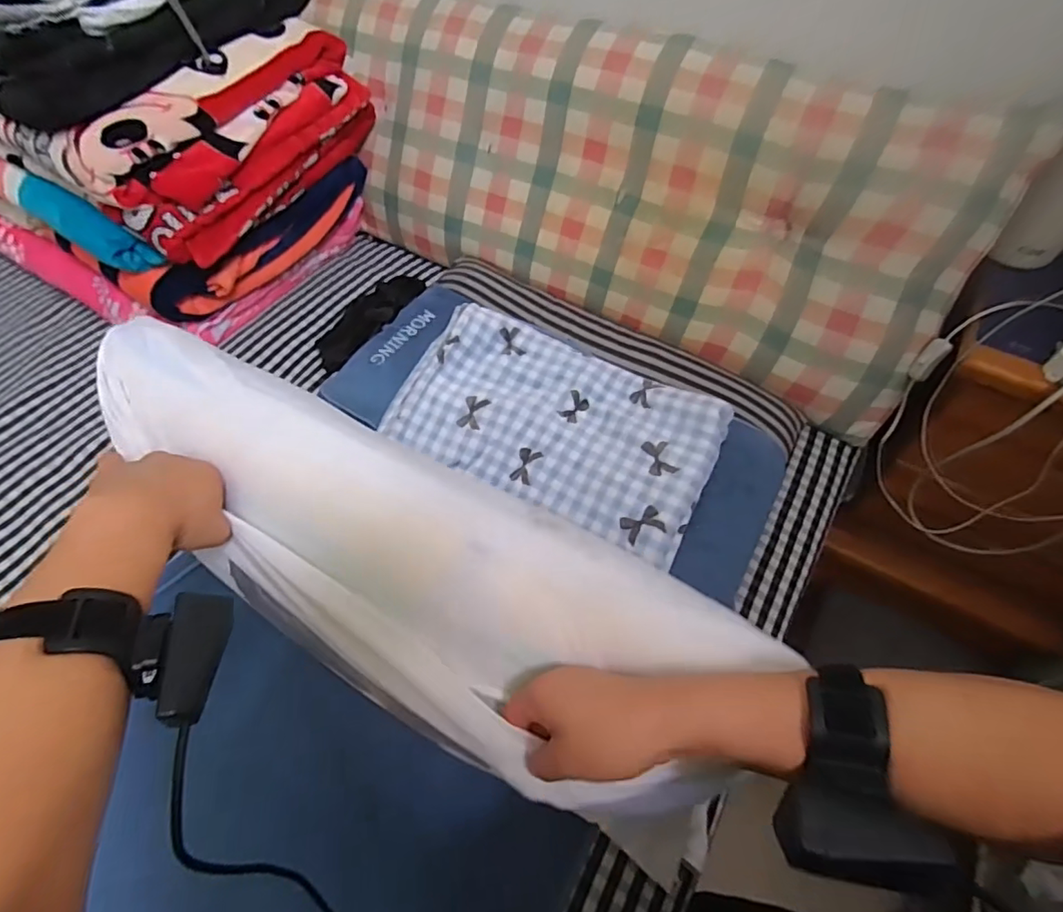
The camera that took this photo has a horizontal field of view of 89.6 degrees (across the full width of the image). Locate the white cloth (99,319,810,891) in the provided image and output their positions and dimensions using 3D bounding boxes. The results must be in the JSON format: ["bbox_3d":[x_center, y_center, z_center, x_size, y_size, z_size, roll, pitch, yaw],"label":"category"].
[{"bbox_3d":[-0.124,0.074,0.423,0.571,0.085,0.166,29,60,13],"label":"white cloth"}]

